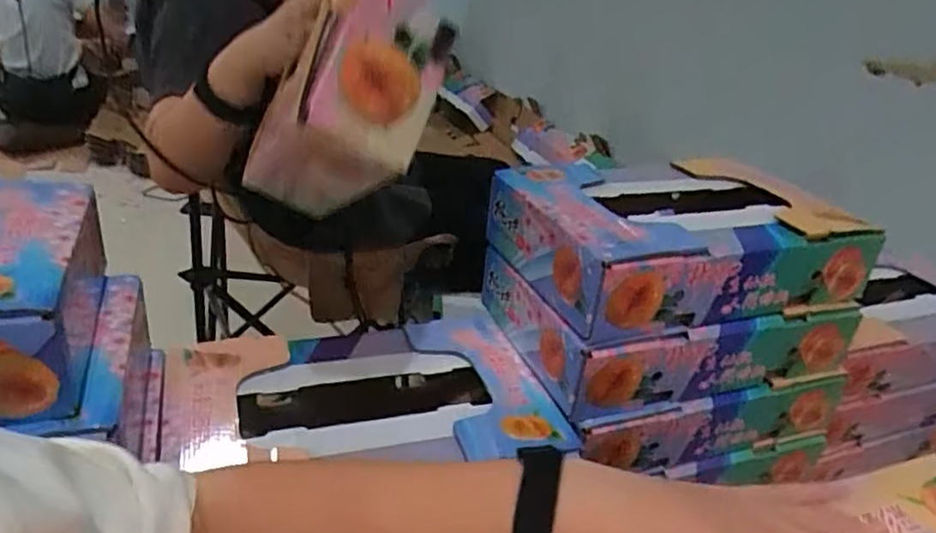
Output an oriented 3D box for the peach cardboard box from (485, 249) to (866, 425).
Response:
[{"bbox_3d":[0.258,0.053,0.851,0.412,0.096,0.254,-4,30,-20],"label":"peach cardboard box"}]

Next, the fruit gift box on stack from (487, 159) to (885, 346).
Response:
[{"bbox_3d":[0.261,-0.041,0.820,0.411,0.096,0.258,-6,31,-23],"label":"fruit gift box on stack"}]

